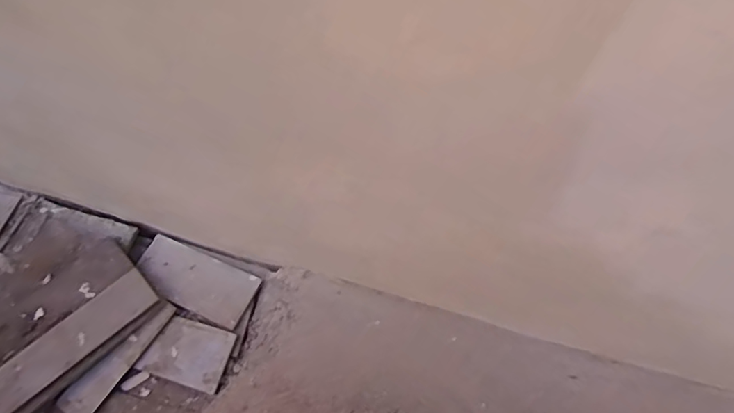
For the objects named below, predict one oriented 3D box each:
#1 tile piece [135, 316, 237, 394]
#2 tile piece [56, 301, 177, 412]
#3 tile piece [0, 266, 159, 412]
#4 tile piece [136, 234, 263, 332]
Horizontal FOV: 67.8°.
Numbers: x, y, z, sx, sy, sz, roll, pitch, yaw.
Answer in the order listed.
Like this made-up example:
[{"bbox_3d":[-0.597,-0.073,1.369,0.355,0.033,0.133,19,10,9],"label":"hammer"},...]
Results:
[{"bbox_3d":[-0.258,0.209,0.784,0.120,0.014,0.086,12,68,15],"label":"tile piece"},{"bbox_3d":[-0.359,0.215,0.785,0.046,0.007,0.196,37,76,-3],"label":"tile piece"},{"bbox_3d":[-0.431,0.200,0.769,0.281,0.012,0.068,-39,66,-14],"label":"tile piece"},{"bbox_3d":[-0.265,0.112,0.835,0.195,0.014,0.087,22,59,15],"label":"tile piece"}]

